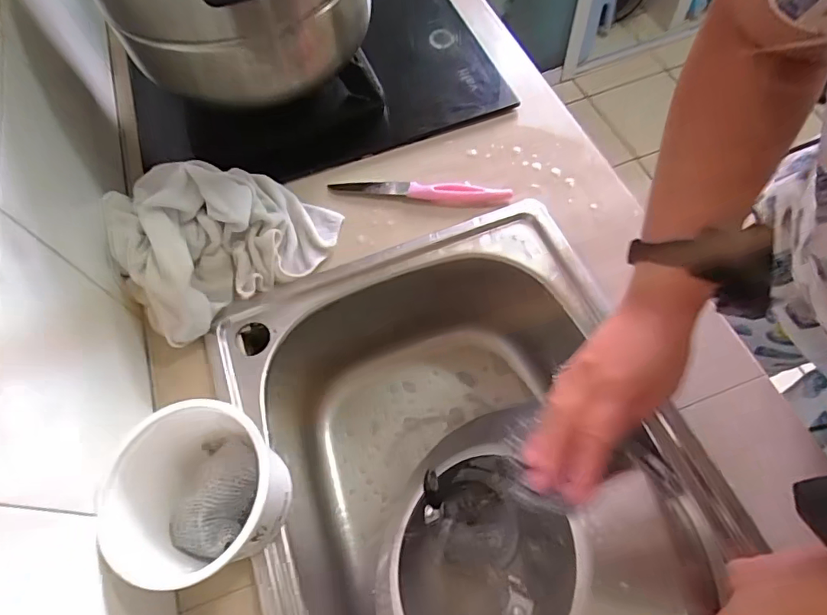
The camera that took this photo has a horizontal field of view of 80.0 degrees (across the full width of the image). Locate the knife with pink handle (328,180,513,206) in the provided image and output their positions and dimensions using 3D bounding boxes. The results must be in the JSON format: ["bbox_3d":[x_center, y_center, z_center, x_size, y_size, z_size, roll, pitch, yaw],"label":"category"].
[{"bbox_3d":[0.006,-0.128,0.531,0.195,0.009,0.027,7,65,5],"label":"knife with pink handle"}]

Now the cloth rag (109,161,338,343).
[{"bbox_3d":[-0.192,-0.089,0.485,0.200,0.073,0.176,-34,68,-14],"label":"cloth rag"}]

